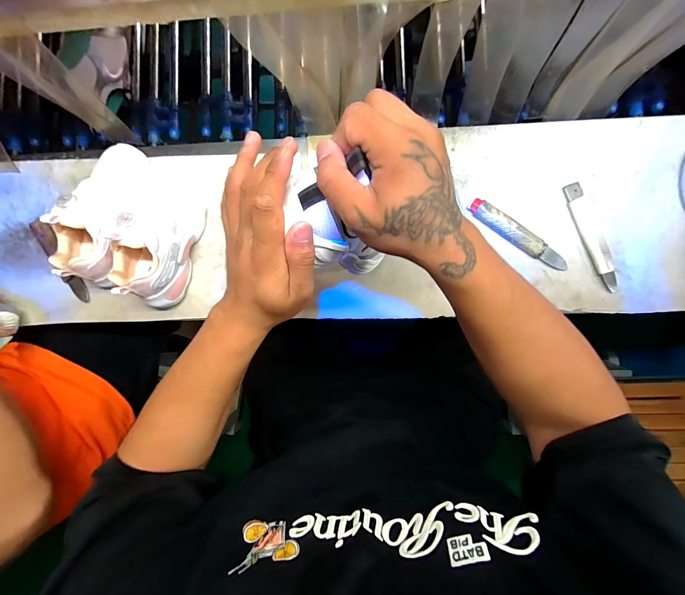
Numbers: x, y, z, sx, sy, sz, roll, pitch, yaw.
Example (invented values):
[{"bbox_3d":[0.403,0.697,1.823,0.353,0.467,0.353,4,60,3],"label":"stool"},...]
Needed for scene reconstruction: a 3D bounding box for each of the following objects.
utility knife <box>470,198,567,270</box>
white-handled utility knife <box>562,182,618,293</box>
[{"bbox_3d":[0.264,-0.094,0.446,0.164,0.017,0.029,40,90,4],"label":"utility knife"},{"bbox_3d":[0.369,-0.090,0.439,0.027,0.013,0.166,-18,87,2],"label":"white-handled utility knife"}]

